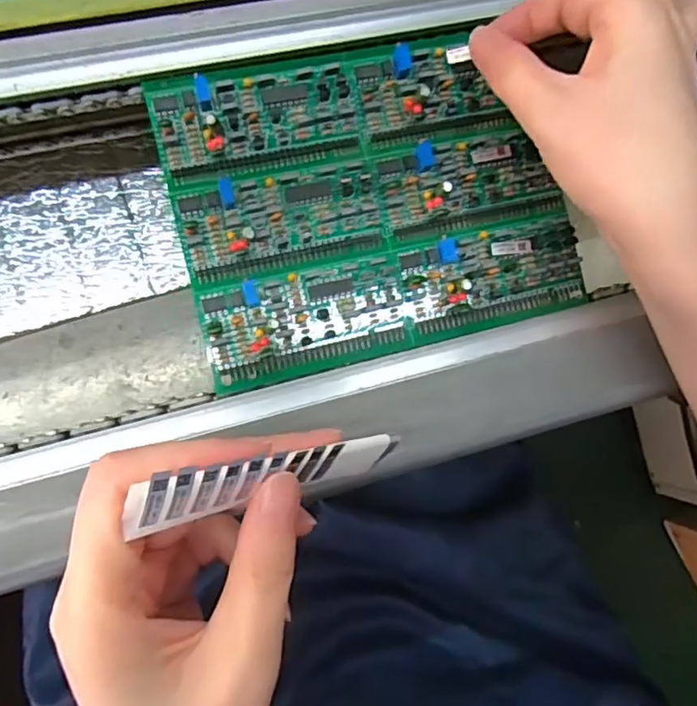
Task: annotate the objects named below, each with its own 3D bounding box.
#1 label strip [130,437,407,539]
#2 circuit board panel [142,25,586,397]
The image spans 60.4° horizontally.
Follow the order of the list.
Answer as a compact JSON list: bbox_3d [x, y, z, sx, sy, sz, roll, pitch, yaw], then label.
[{"bbox_3d":[-0.019,0.036,0.174,0.089,0.004,0.018,-4,127,-42],"label":"label strip"},{"bbox_3d":[0.011,-0.064,0.250,0.159,0.008,0.125,-15,92,-10],"label":"circuit board panel"}]

